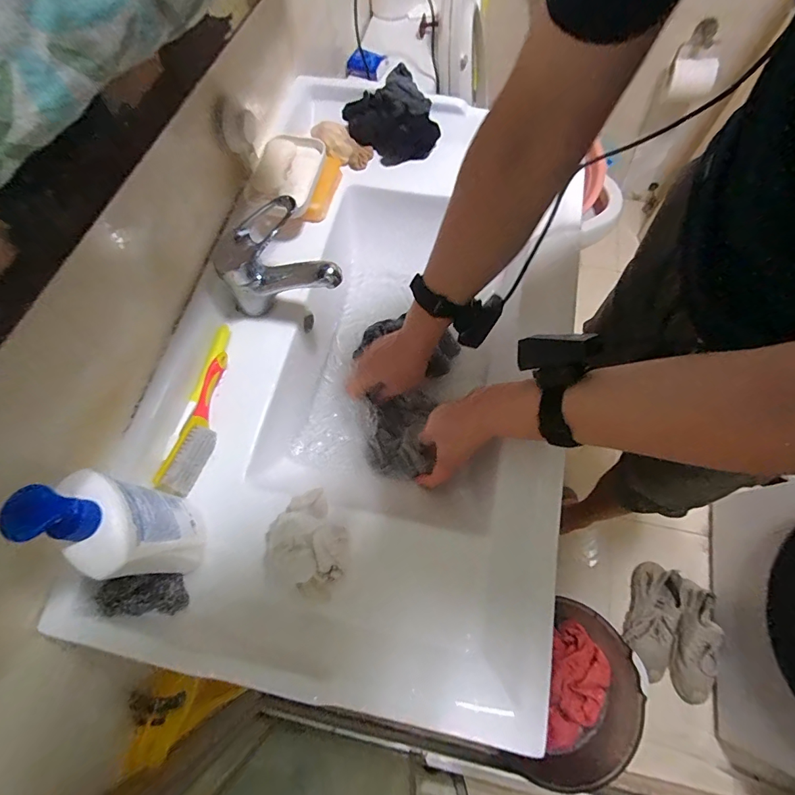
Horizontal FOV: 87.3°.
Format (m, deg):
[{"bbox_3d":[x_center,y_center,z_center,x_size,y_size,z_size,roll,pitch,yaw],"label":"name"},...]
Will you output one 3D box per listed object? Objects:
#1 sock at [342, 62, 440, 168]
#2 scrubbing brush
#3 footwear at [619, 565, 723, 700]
[{"bbox_3d":[-0.007,-0.426,0.639,0.133,0.077,0.093,-16,68,-5],"label":"sock"},{"bbox_3d":[-0.229,0.008,0.490,0.041,0.030,0.206,4,68,3],"label":"scrubbing brush"},{"bbox_3d":[0.721,0.605,1.086,0.219,0.077,0.280,20,70,10],"label":"footwear"}]

